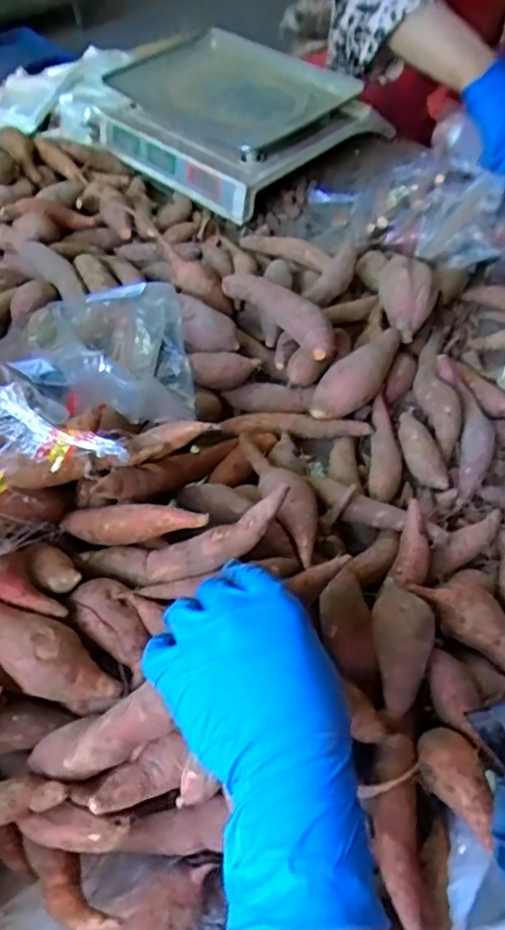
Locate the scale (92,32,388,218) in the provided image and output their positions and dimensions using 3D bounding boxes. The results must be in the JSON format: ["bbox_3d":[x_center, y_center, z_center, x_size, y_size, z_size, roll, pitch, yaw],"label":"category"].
[{"bbox_3d":[-0.043,-0.539,0.921,0.284,0.099,0.377,-38,61,-23],"label":"scale"}]

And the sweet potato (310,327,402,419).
[{"bbox_3d":[0.117,-0.093,0.617,0.130,0.042,0.046,-39,61,-23],"label":"sweet potato"}]

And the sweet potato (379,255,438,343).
[{"bbox_3d":[0.170,-0.183,0.666,0.063,0.055,0.102,9,55,9],"label":"sweet potato"}]

